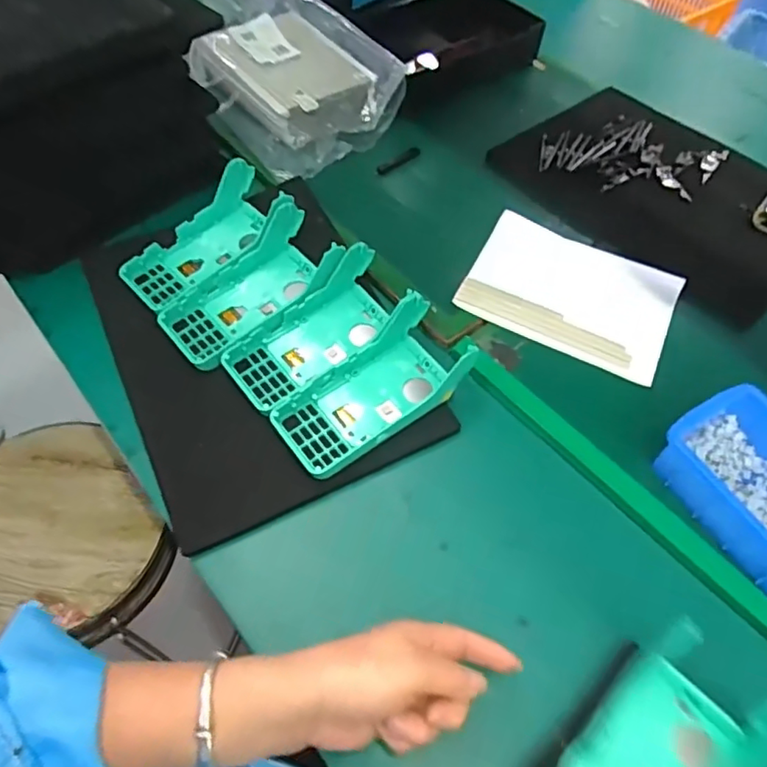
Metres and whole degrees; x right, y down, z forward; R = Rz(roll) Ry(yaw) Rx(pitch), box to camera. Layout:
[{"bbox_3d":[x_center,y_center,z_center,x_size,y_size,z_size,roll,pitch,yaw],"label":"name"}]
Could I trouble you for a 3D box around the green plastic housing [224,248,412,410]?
[{"bbox_3d":[-0.058,-0.047,0.514,0.166,0.055,0.082,-34,64,-21],"label":"green plastic housing"}]

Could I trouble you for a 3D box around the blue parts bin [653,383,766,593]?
[{"bbox_3d":[0.292,0.082,0.439,0.099,0.053,0.152,-27,61,-17],"label":"blue parts bin"}]

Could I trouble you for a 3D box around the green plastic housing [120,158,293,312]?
[{"bbox_3d":[-0.175,-0.144,0.565,0.160,0.058,0.080,-36,64,-22],"label":"green plastic housing"}]

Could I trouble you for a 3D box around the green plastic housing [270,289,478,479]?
[{"bbox_3d":[-0.010,0.004,0.486,0.165,0.046,0.084,-34,64,-21],"label":"green plastic housing"}]

